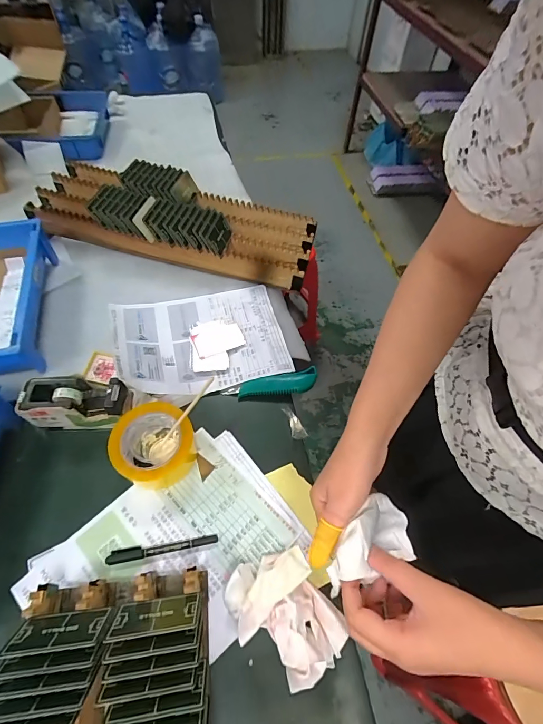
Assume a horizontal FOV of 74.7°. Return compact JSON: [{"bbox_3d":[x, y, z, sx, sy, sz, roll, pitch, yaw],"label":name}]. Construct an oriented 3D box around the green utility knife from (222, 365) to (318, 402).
[{"bbox_3d":[0.002,0.040,0.578,0.151,0.013,0.037,-12,58,-10],"label":"green utility knife"}]

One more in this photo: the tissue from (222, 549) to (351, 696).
[{"bbox_3d":[0.015,0.290,0.411,0.102,0.044,0.129,-28,63,-19],"label":"tissue"}]

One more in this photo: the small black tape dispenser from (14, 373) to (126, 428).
[{"bbox_3d":[-0.279,0.058,0.521,0.134,0.076,0.062,-3,57,-5],"label":"small black tape dispenser"}]

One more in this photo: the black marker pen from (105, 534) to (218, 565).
[{"bbox_3d":[-0.139,0.240,0.458,0.136,0.009,0.017,-6,58,-7],"label":"black marker pen"}]

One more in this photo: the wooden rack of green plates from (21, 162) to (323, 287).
[{"bbox_3d":[-0.194,-0.296,0.737,0.550,0.113,0.176,11,57,4],"label":"wooden rack of green plates"}]

